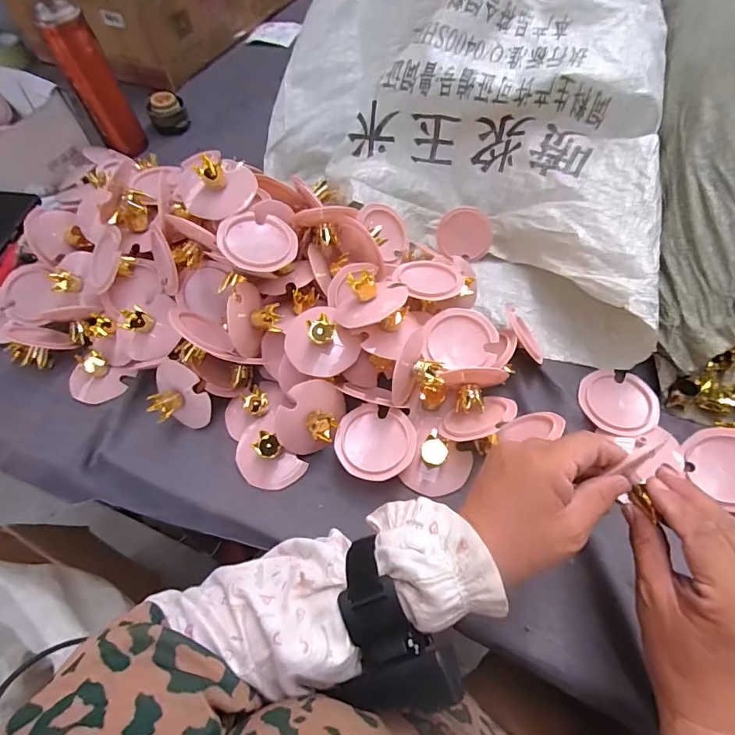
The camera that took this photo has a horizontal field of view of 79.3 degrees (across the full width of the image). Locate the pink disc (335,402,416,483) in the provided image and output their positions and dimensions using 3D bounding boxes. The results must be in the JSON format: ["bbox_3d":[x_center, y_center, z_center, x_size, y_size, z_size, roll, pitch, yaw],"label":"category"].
[{"bbox_3d":[0.008,0.070,0.427,0.073,0.006,0.073,-2,58,2],"label":"pink disc"}]

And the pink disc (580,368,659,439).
[{"bbox_3d":[0.266,0.038,0.470,0.076,0.013,0.073,3,59,5],"label":"pink disc"}]

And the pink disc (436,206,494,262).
[{"bbox_3d":[0.130,-0.178,0.591,0.070,0.066,0.007,8,26,6],"label":"pink disc"}]

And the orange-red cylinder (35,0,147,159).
[{"bbox_3d":[-0.431,-0.451,0.699,0.066,0.206,0.054,-27,61,-13],"label":"orange-red cylinder"}]

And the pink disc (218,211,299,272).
[{"bbox_3d":[-0.112,-0.125,0.442,0.071,0.015,0.074,7,57,-11],"label":"pink disc"}]

